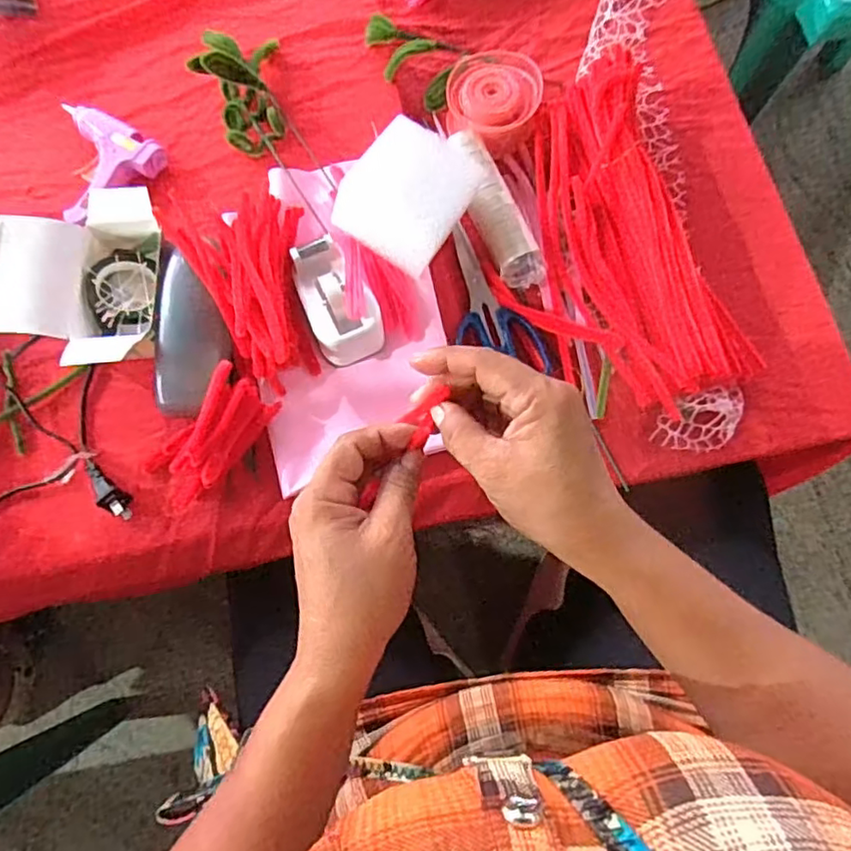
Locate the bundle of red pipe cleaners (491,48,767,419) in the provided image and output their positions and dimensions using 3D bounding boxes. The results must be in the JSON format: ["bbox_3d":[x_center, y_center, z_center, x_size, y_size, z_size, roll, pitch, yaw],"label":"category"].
[{"bbox_3d":[0.150,-0.155,0.512,0.165,0.056,0.296,-15,74,-3],"label":"bundle of red pipe cleaners"}]

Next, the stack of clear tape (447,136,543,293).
[{"bbox_3d":[0.060,-0.189,0.536,0.034,0.029,0.150,-21,75,-5],"label":"stack of clear tape"}]

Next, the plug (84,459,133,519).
[{"bbox_3d":[-0.246,0.048,0.475,0.016,0.023,0.058,-42,65,-10],"label":"plug"}]

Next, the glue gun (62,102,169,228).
[{"bbox_3d":[-0.305,-0.237,0.560,0.098,0.028,0.103,37,78,11],"label":"glue gun"}]

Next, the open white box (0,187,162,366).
[{"bbox_3d":[-0.284,-0.121,0.498,0.137,0.071,0.168,-4,74,0],"label":"open white box"}]

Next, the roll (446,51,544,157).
[{"bbox_3d":[0.063,-0.295,0.566,0.082,0.042,0.095,13,75,5],"label":"roll"}]

